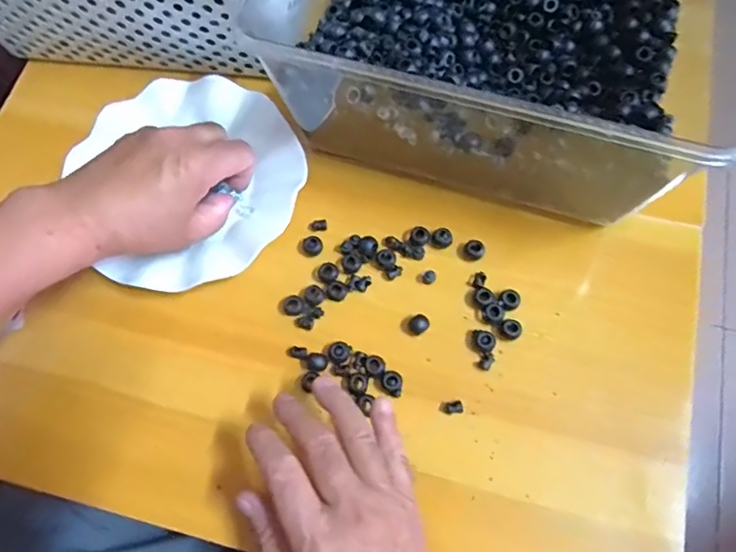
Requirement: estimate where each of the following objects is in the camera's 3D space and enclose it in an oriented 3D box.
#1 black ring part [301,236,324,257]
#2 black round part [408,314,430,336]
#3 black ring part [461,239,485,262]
[{"bbox_3d":[-0.043,-0.023,0.427,0.016,0.013,0.014,-20,70,-5],"label":"black ring part"},{"bbox_3d":[0.037,0.035,0.401,0.015,0.010,0.012,-37,72,-10],"label":"black round part"},{"bbox_3d":[0.080,-0.020,0.418,0.017,0.009,0.014,-1,69,2],"label":"black ring part"}]

